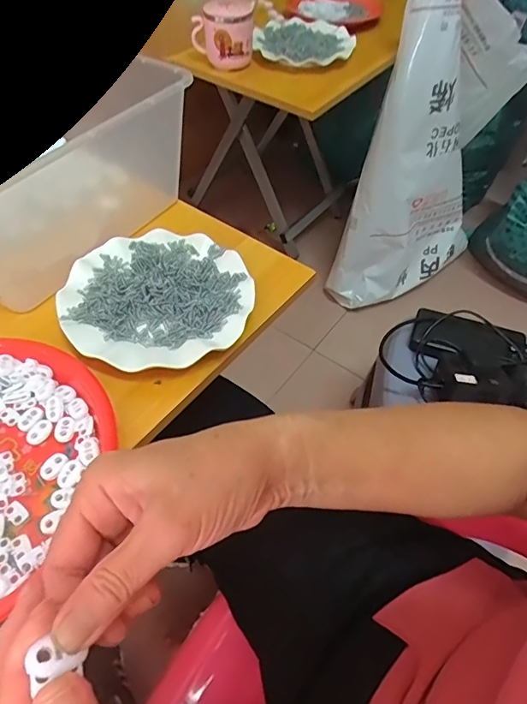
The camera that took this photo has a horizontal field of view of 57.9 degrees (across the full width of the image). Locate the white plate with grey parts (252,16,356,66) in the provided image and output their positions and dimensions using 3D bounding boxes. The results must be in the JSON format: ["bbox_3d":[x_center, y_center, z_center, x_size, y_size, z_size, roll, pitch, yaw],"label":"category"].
[{"bbox_3d":[0.070,-0.548,0.841,0.179,0.016,0.167,0,53,0],"label":"white plate with grey parts"}]

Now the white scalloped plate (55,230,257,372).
[{"bbox_3d":[-0.104,-0.055,0.472,0.180,0.016,0.173,0,53,0],"label":"white scalloped plate"}]

